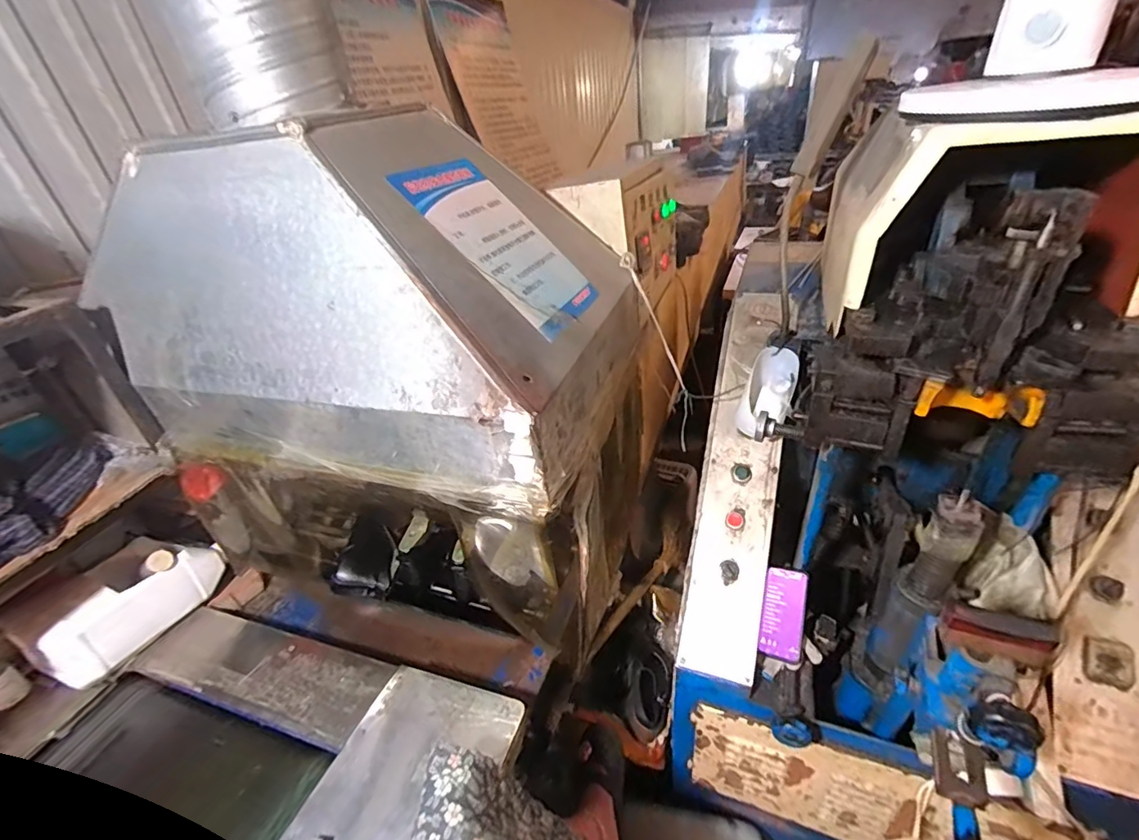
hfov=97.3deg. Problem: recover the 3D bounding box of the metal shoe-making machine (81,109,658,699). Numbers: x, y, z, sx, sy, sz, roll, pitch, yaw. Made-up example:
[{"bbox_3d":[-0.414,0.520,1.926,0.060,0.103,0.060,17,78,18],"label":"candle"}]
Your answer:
[{"bbox_3d":[-0.272,-0.063,0.930,0.710,0.777,0.541,7,34,20],"label":"metal shoe-making machine"}]

